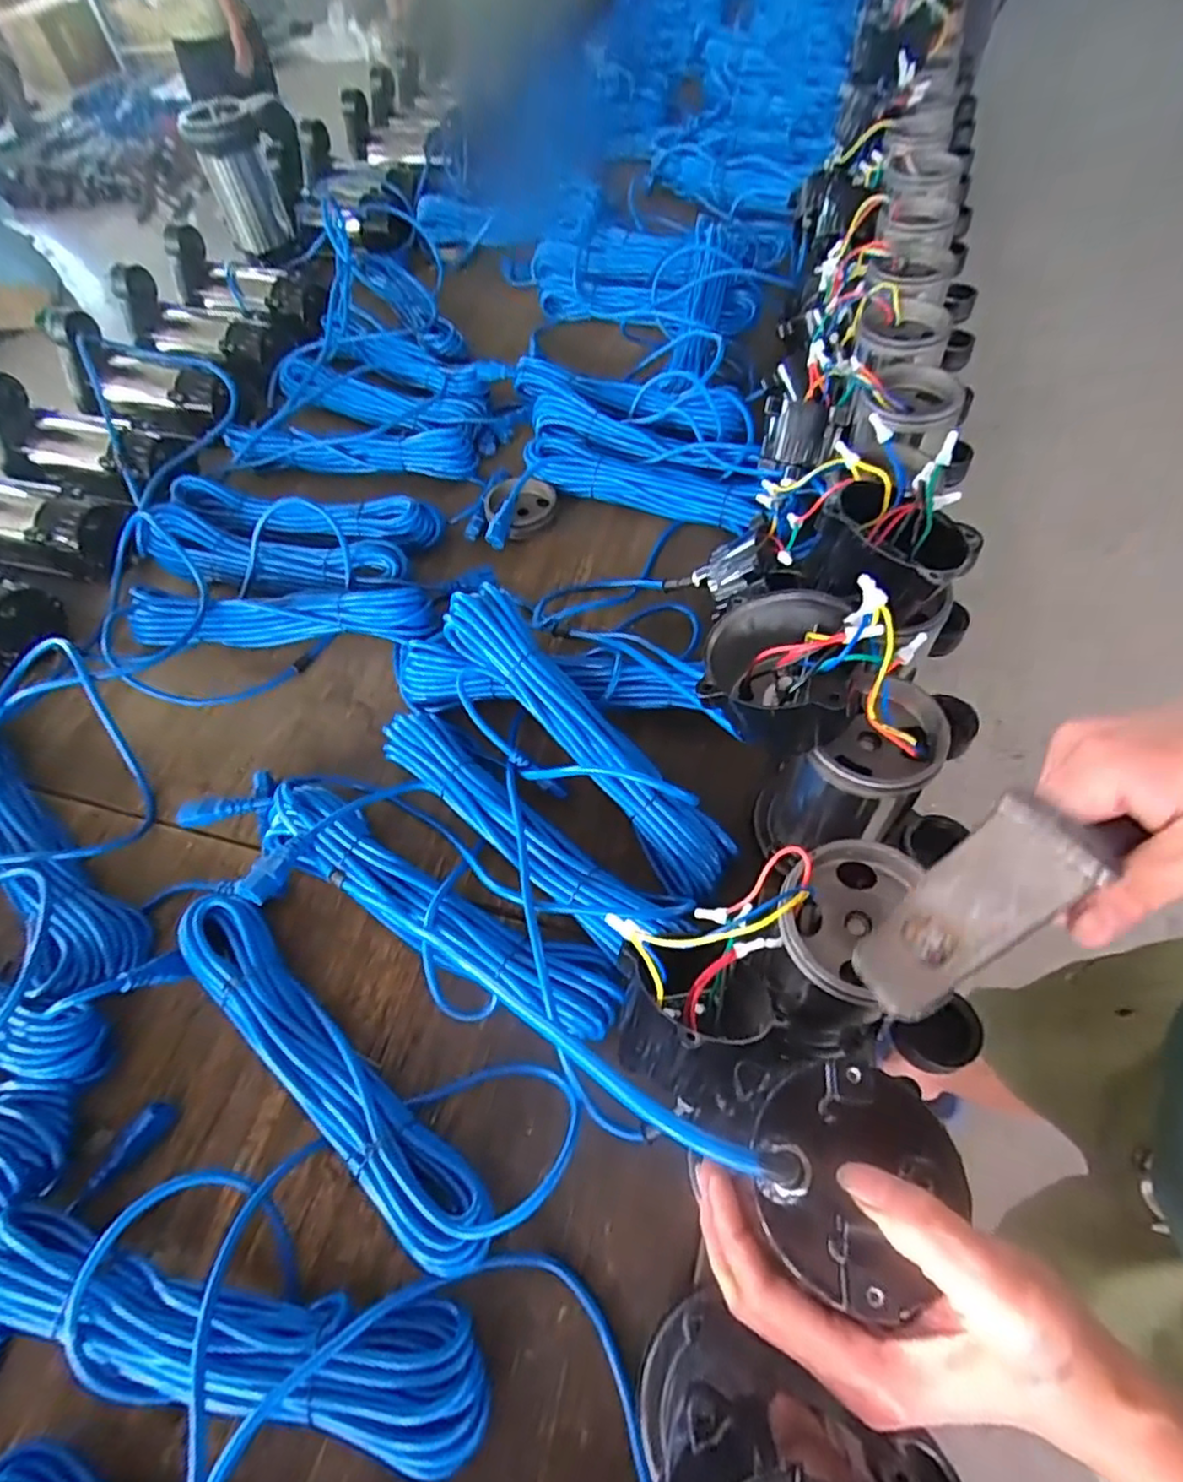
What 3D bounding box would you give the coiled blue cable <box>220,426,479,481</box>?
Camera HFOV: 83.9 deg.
[{"bbox_3d":[-0.325,-0.404,0.892,0.345,0.036,0.072,2,59,7],"label":"coiled blue cable"}]

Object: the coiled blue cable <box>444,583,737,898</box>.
[{"bbox_3d":[-0.009,-0.010,0.575,0.070,0.071,0.330,-38,66,-19],"label":"coiled blue cable"}]

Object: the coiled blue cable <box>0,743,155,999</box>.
[{"bbox_3d":[-0.522,0.102,0.606,0.340,0.039,0.077,37,69,24],"label":"coiled blue cable"}]

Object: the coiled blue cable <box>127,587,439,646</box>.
[{"bbox_3d":[-0.345,-0.139,0.738,0.348,0.045,0.069,-1,59,5],"label":"coiled blue cable"}]

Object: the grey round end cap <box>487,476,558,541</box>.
[{"bbox_3d":[-0.089,-0.290,0.819,0.085,0.030,0.086,-2,59,4],"label":"grey round end cap"}]

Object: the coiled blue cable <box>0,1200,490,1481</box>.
[{"bbox_3d":[-0.233,0.366,0.409,0.347,0.047,0.082,7,60,10],"label":"coiled blue cable"}]

